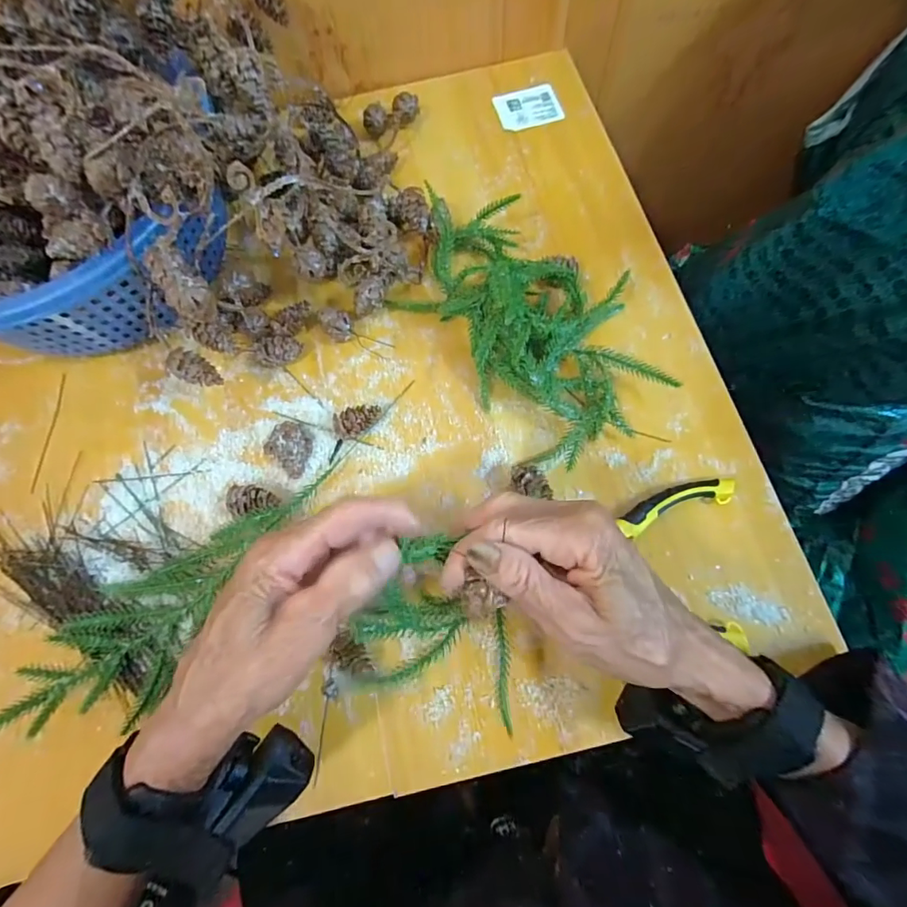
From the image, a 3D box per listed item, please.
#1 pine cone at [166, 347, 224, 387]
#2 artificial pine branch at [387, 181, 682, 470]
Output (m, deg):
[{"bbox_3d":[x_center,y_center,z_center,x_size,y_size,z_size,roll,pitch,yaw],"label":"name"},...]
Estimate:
[{"bbox_3d":[-0.179,-0.059,0.327,0.021,0.037,0.019,25,87,43],"label":"pine cone"},{"bbox_3d":[0.057,-0.118,0.360,0.143,0.050,0.230,-37,74,-9],"label":"artificial pine branch"}]

